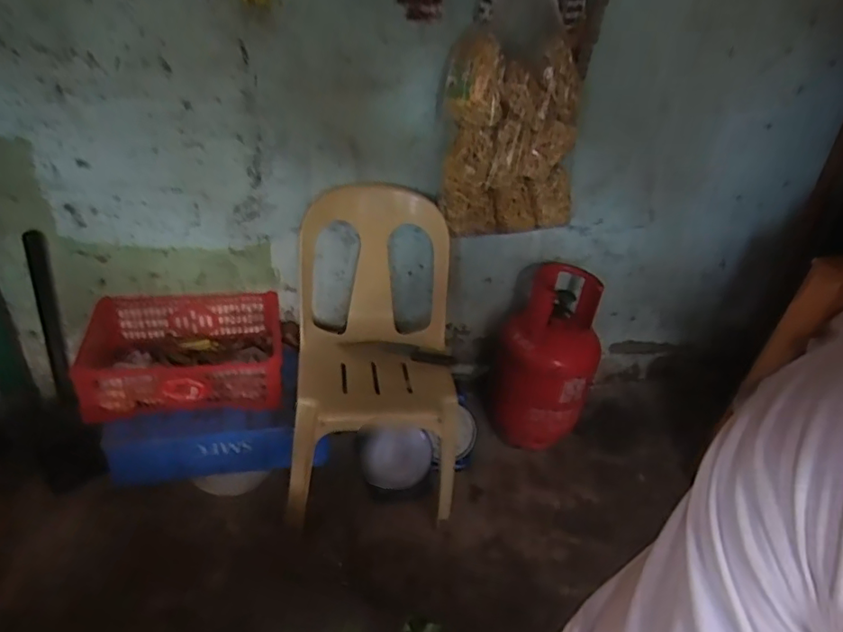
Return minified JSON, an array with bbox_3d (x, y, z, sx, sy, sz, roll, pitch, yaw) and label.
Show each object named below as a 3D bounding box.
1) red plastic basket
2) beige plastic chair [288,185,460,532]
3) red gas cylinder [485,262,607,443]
[{"bbox_3d":[-0.603,0.086,1.446,0.475,0.149,0.321,-3,35,-14],"label":"red plastic basket"},{"bbox_3d":[-0.116,0.087,1.458,0.408,0.680,0.452,2,34,-7],"label":"beige plastic chair"},{"bbox_3d":[0.356,0.137,1.662,0.277,0.504,0.261,15,34,12],"label":"red gas cylinder"}]

